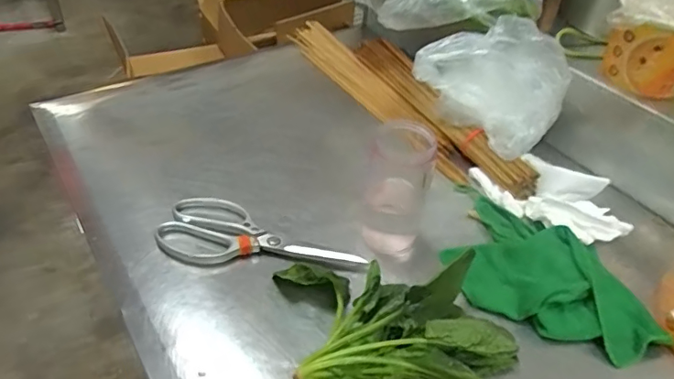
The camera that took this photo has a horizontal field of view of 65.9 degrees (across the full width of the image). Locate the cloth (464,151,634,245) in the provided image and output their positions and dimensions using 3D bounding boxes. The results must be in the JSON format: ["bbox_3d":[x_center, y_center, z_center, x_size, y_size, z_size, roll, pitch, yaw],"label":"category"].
[{"bbox_3d":[0.258,0.004,0.637,0.187,0.037,0.096,34,48,29],"label":"cloth"}]

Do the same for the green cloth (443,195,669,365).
[{"bbox_3d":[0.230,0.089,0.548,0.214,0.042,0.146,28,46,24],"label":"green cloth"}]

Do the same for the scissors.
[{"bbox_3d":[-0.083,0.062,0.564,0.225,0.016,0.086,15,42,11],"label":"scissors"}]

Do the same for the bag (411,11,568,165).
[{"bbox_3d":[0.196,-0.133,0.659,0.167,0.134,0.112,22,45,19],"label":"bag"}]

